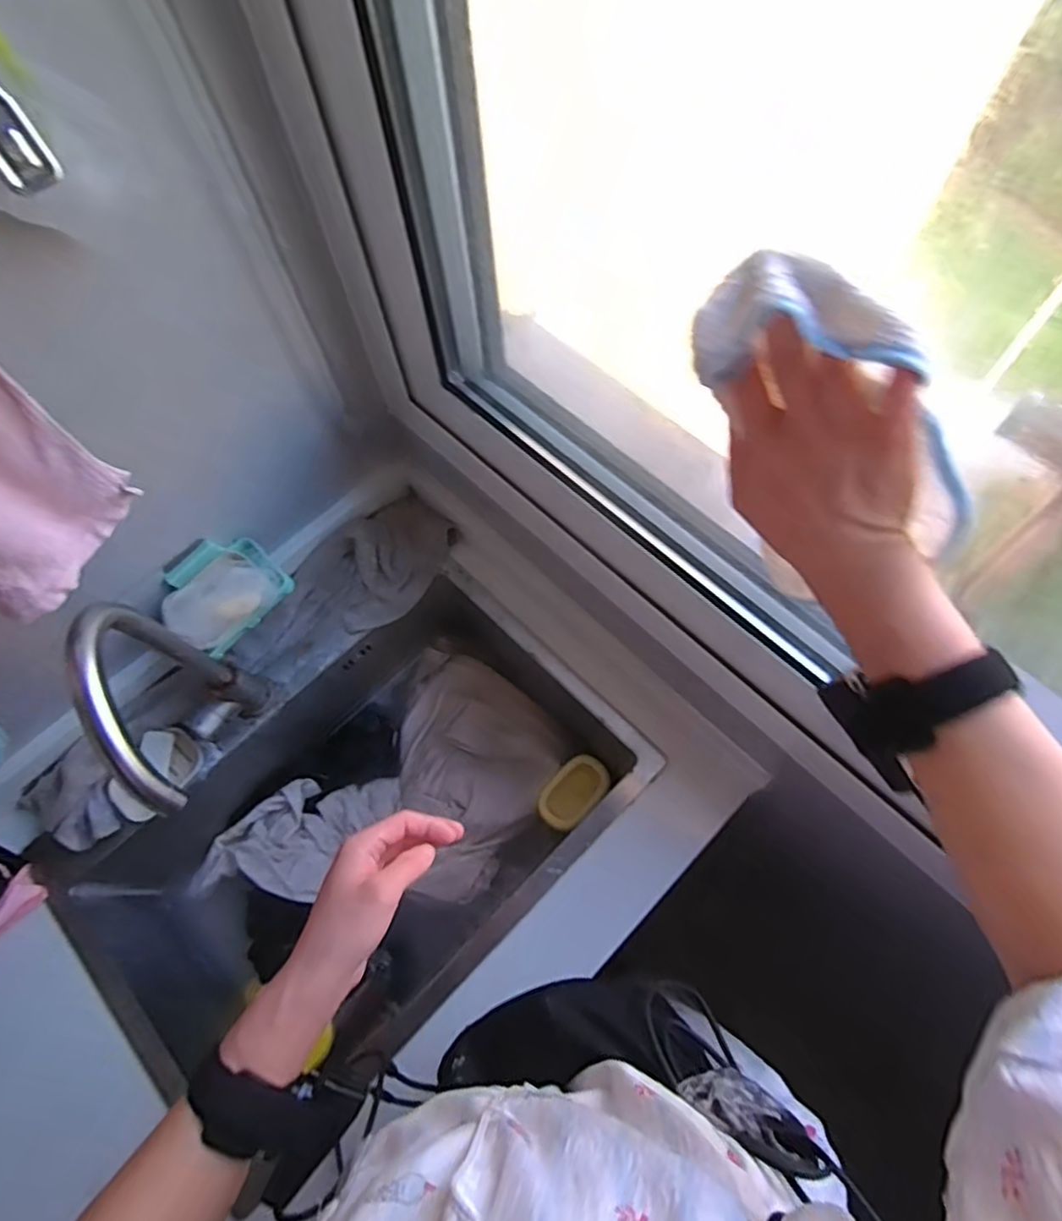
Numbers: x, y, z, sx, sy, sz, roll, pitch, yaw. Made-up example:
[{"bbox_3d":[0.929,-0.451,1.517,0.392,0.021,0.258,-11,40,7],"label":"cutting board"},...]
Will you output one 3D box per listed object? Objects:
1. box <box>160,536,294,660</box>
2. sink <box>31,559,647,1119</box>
[{"bbox_3d":[-0.341,-0.021,0.716,0.094,0.049,0.124,40,75,18],"label":"box"},{"bbox_3d":[-0.197,0.268,0.808,0.604,0.168,0.410,-41,71,-13],"label":"sink"}]

